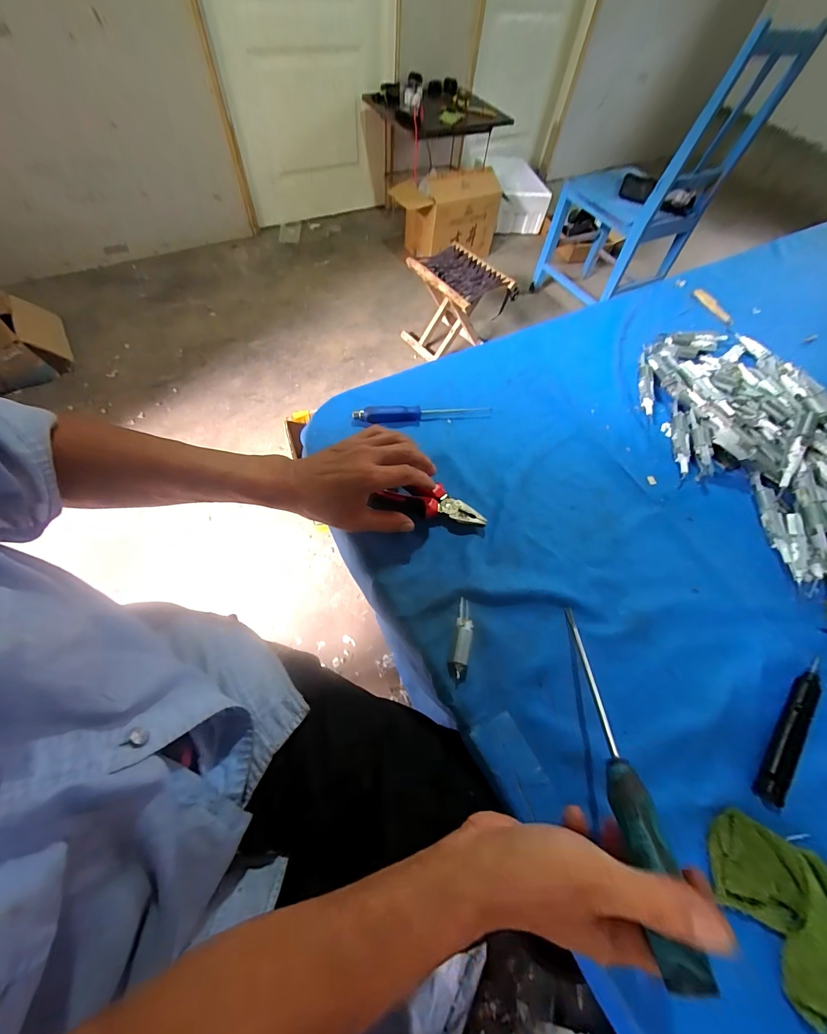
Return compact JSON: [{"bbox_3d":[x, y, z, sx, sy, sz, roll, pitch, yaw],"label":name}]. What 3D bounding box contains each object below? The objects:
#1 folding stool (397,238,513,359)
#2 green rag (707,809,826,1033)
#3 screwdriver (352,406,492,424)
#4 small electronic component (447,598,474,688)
[{"bbox_3d":[0.153,-0.808,1.416,0.375,0.284,0.279,39,65,15],"label":"folding stool"},{"bbox_3d":[0.297,0.306,0.283,0.088,0.016,0.125,-24,66,-16],"label":"green rag"},{"bbox_3d":[0.014,-0.143,0.504,0.188,0.017,0.019,-5,62,-7],"label":"screwdriver"},{"bbox_3d":[0.048,0.121,0.361,0.017,0.017,0.079,10,61,1],"label":"small electronic component"}]

